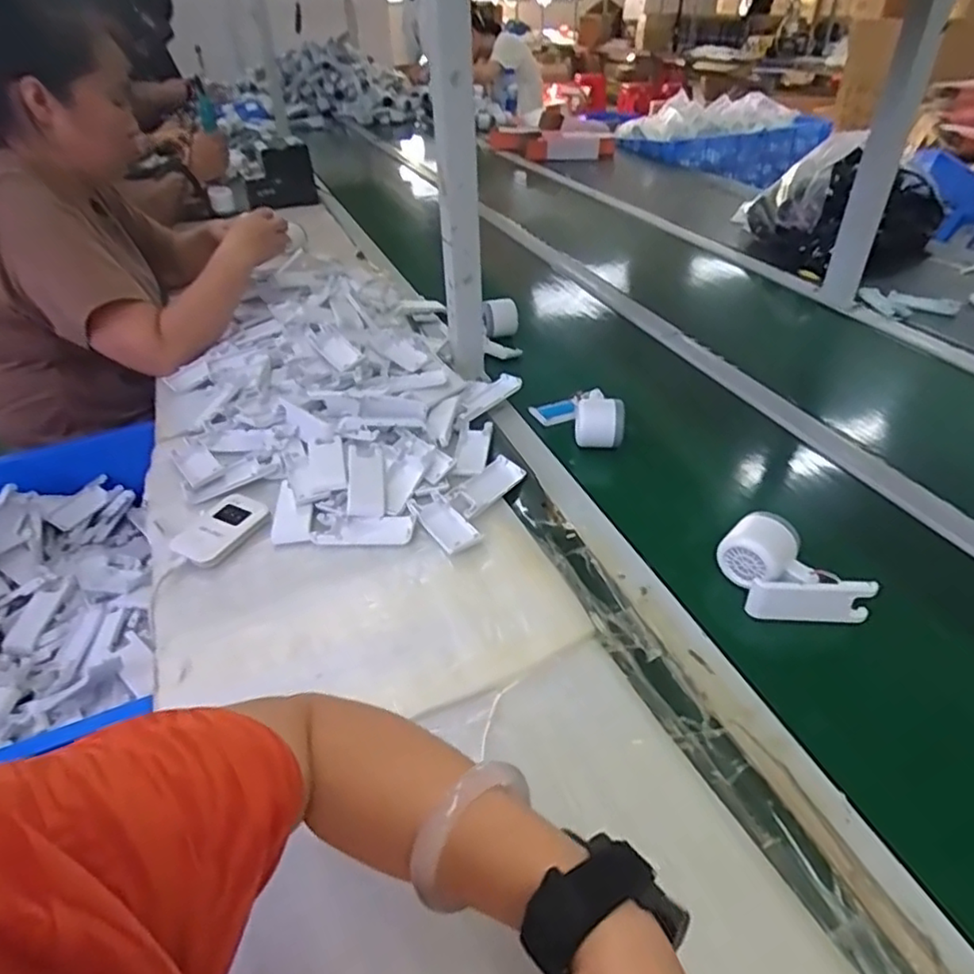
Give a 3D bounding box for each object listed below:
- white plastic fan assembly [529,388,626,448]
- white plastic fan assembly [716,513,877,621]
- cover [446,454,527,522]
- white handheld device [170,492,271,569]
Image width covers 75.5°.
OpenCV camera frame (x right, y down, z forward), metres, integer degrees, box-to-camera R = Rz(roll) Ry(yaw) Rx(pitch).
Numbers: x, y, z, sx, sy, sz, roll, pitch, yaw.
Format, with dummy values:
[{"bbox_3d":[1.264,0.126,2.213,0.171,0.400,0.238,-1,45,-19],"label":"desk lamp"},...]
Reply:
[{"bbox_3d":[0.118,-0.095,0.794,0.072,0.060,0.126,-18,40,-21],"label":"white plastic fan assembly"},{"bbox_3d":[0.270,0.080,0.568,0.080,0.044,0.114,-21,42,-24],"label":"white plastic fan assembly"},{"bbox_3d":[-0.003,-0.001,0.685,0.039,0.010,0.101,24,45,29],"label":"cover"},{"bbox_3d":[-0.277,0.043,0.650,0.069,0.013,0.094,19,42,23],"label":"white handheld device"}]

